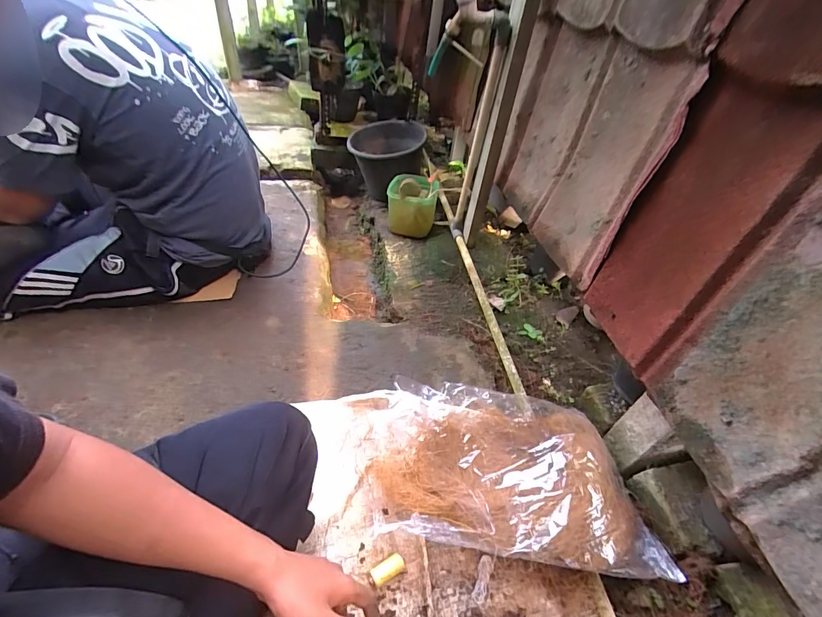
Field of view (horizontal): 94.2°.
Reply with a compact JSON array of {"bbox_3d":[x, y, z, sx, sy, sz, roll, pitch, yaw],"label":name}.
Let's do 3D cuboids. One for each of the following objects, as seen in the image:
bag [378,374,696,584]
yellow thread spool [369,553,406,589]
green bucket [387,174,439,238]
[{"bbox_3d":[0.170,0.269,0.653,0.472,0.102,0.266,9,43,2],"label":"bag"},{"bbox_3d":[-0.036,0.398,0.579,0.057,0.022,0.026,-18,48,-25],"label":"yellow thread spool"},{"bbox_3d":[0.001,-0.343,1.277,0.157,0.167,0.135,8,43,1],"label":"green bucket"}]

